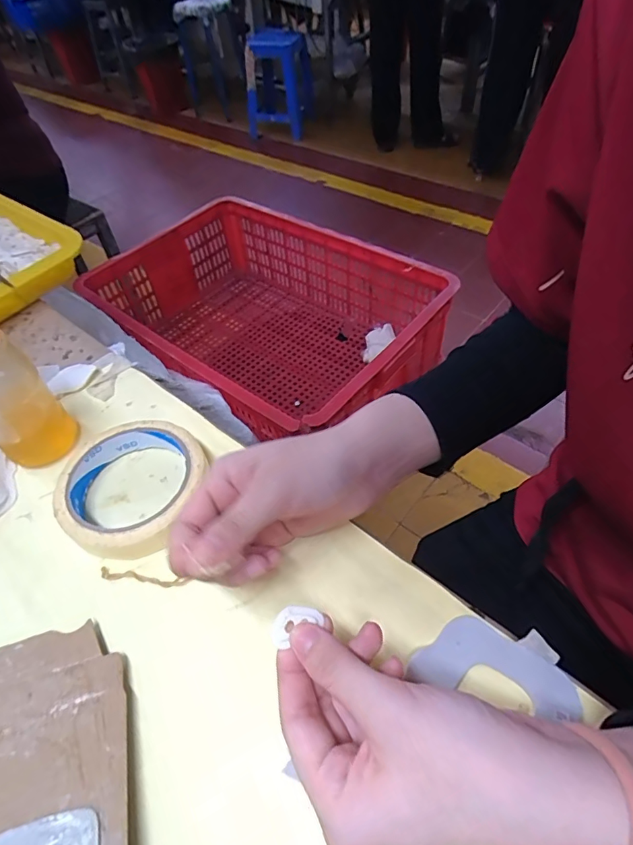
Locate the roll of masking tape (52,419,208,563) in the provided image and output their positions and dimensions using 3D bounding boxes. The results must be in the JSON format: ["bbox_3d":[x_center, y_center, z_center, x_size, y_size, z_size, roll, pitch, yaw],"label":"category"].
[{"bbox_3d":[-0.126,0.042,0.322,0.089,0.025,0.096,-2,50,3],"label":"roll of masking tape"}]

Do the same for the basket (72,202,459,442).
[{"bbox_3d":[-0.103,-0.190,0.920,0.614,0.205,0.433,33,60,27],"label":"basket"}]

